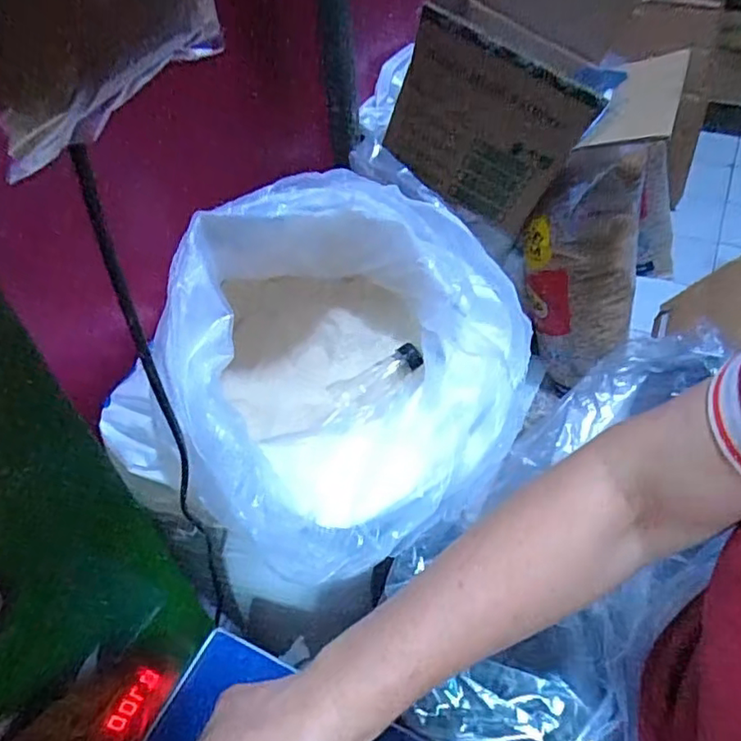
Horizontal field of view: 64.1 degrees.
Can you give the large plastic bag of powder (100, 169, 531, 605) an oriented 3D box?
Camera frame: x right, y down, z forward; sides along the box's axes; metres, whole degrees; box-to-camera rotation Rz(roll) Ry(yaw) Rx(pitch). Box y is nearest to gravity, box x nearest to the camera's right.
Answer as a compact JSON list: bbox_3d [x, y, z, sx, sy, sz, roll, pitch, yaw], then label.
[{"bbox_3d":[-0.037,0.005,0.573,0.326,0.247,0.330,16,50,18],"label":"large plastic bag of powder"}]

